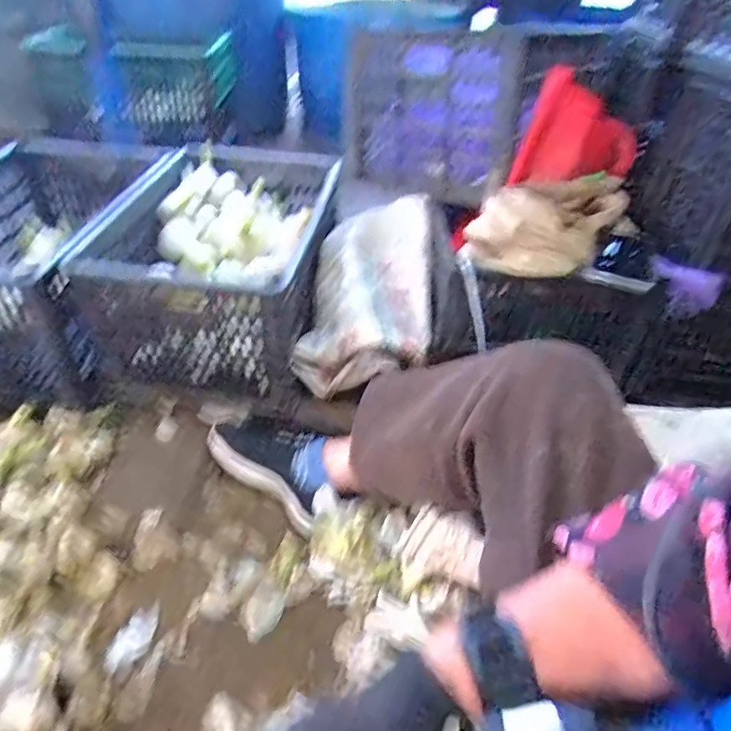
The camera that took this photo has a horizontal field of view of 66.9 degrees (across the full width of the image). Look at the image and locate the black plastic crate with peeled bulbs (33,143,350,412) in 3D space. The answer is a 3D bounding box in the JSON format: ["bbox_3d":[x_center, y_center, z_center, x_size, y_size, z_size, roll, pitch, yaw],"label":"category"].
[{"bbox_3d":[-0.220,-0.184,0.940,0.309,0.210,0.497,8,41,5],"label":"black plastic crate with peeled bulbs"}]

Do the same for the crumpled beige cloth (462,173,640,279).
[{"bbox_3d":[0.280,-0.205,0.778,0.328,0.080,0.117,-24,48,-27],"label":"crumpled beige cloth"}]

